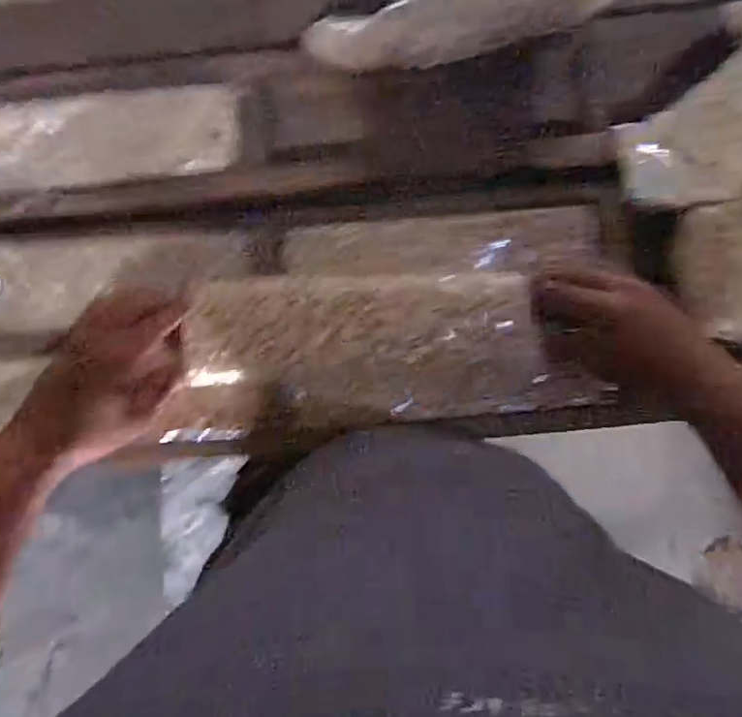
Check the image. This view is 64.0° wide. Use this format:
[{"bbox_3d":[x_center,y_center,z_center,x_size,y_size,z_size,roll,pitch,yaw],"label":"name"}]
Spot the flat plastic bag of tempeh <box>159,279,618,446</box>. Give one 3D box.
[{"bbox_3d":[0.006,-0.006,0.507,0.345,0.020,0.132,-2,88,0],"label":"flat plastic bag of tempeh"}]

